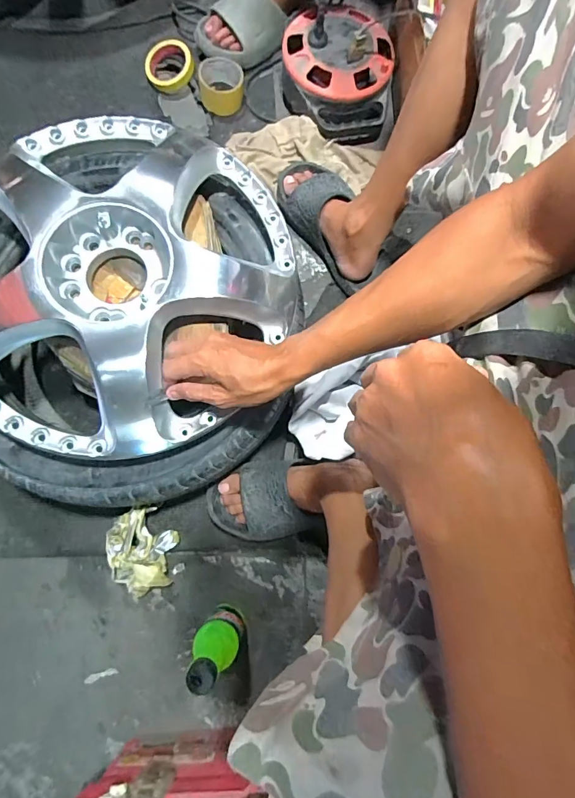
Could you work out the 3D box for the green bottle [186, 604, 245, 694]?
[{"bbox_3d":[-0.086,0.304,0.535,0.057,0.211,0.046,27,77,6],"label":"green bottle"}]

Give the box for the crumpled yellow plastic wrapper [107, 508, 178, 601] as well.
[{"bbox_3d":[-0.209,0.223,0.624,0.088,0.059,0.116,-11,76,-4],"label":"crumpled yellow plastic wrapper"}]

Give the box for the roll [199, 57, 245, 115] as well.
[{"bbox_3d":[-0.127,-0.599,0.816,0.085,0.049,0.086,-7,76,-3],"label":"roll"}]

